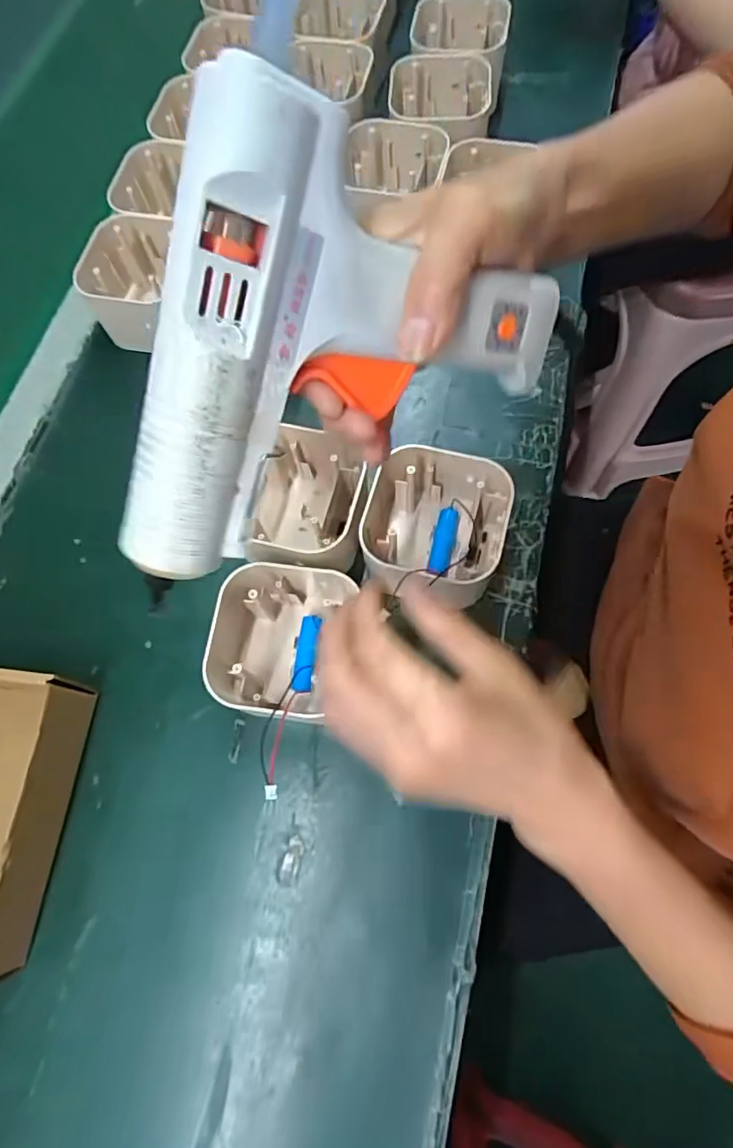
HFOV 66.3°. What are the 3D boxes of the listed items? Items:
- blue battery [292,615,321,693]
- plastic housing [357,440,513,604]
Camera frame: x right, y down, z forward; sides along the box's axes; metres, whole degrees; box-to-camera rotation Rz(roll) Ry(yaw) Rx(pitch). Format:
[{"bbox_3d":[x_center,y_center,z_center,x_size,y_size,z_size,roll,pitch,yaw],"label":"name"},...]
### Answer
[{"bbox_3d":[-0.040,0.052,0.374,0.016,0.018,0.051,6,70,5],"label":"blue battery"},{"bbox_3d":[0.048,-0.032,0.380,0.090,0.055,0.094,19,71,10],"label":"plastic housing"}]

